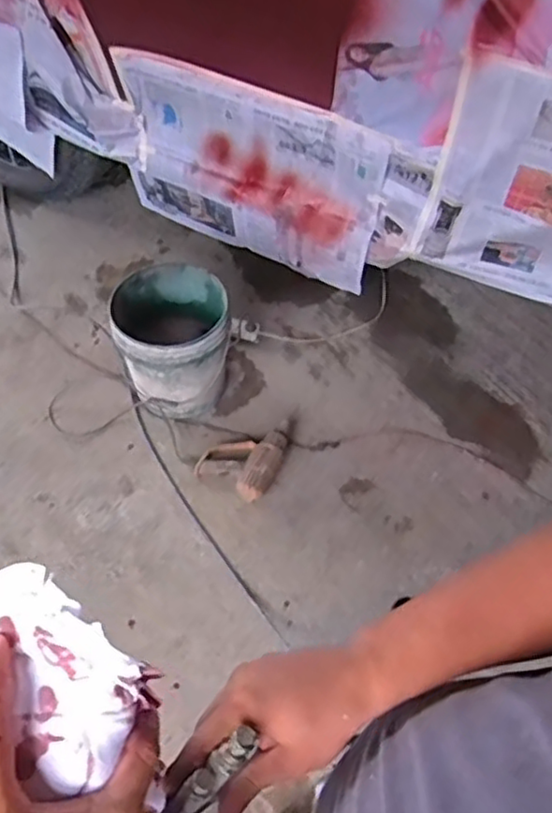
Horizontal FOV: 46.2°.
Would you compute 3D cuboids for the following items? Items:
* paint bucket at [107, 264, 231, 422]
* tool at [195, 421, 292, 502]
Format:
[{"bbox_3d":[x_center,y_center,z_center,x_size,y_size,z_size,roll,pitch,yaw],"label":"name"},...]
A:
[{"bbox_3d":[-0.273,-0.153,1.758,0.290,0.357,0.291,1,54,-1],"label":"paint bucket"},{"bbox_3d":[-0.072,0.118,1.737,0.205,0.075,0.253,26,58,17],"label":"tool"}]

